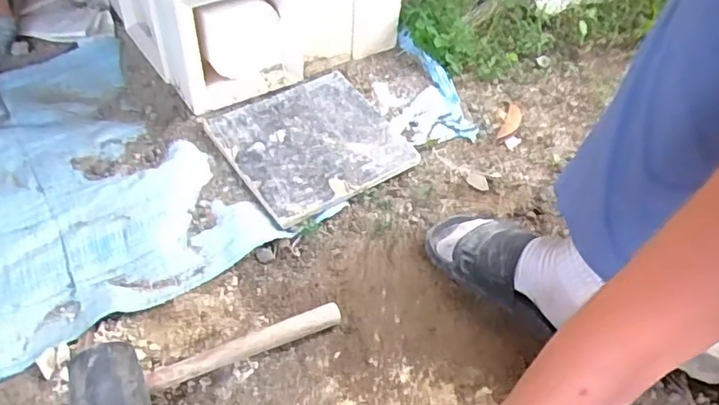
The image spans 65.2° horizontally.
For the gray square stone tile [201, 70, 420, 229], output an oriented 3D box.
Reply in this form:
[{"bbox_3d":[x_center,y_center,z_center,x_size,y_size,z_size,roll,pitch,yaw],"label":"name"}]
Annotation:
[{"bbox_3d":[-0.072,-0.099,0.873,0.258,0.013,0.241,-27,60,-26],"label":"gray square stone tile"}]

